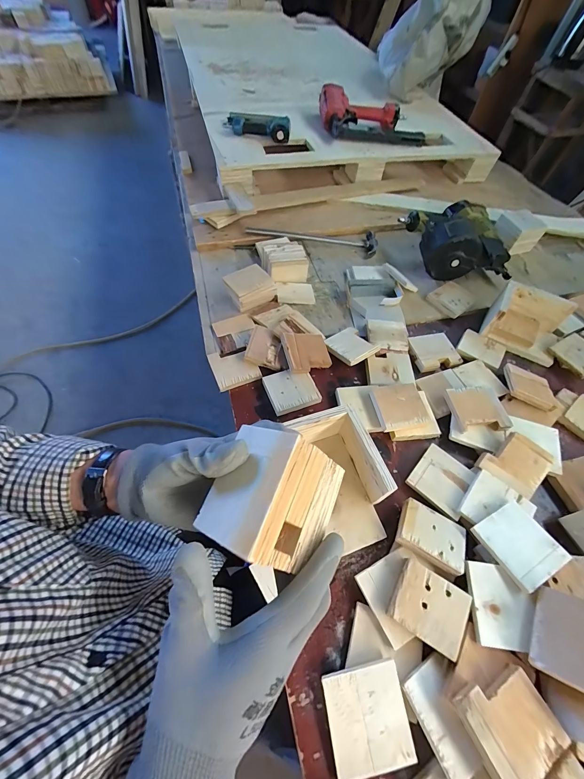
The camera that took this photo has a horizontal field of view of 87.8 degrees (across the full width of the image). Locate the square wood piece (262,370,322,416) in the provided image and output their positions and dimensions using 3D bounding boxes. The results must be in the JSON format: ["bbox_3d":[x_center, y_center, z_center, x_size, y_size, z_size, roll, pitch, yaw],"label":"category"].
[{"bbox_3d":[0.000,0.000,0.584,0.093,0.018,0.083,-19,63,-14],"label":"square wood piece"}]

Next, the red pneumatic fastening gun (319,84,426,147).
[{"bbox_3d":[0.263,-0.892,0.987,0.316,0.090,0.234,-5,60,-7],"label":"red pneumatic fastening gun"}]

